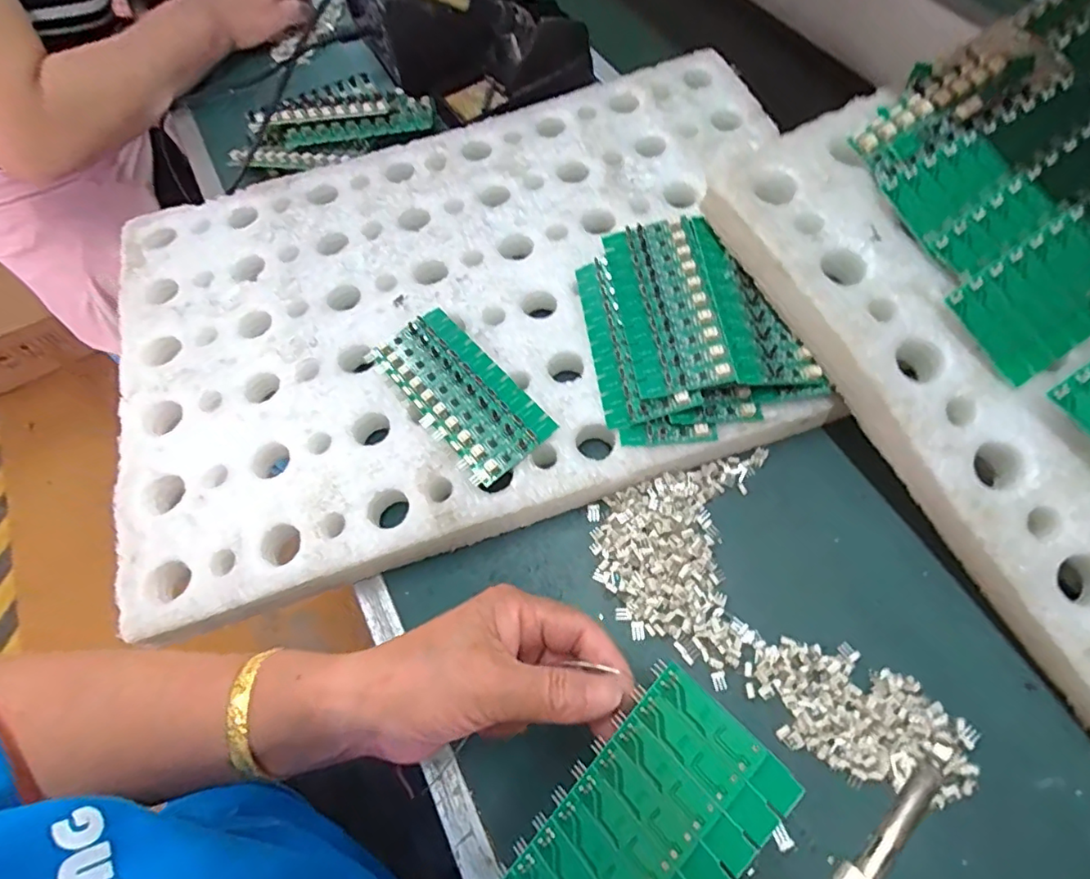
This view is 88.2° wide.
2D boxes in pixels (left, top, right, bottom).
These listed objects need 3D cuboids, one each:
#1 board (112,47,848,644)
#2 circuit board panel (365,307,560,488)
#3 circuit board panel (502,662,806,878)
[{"bbox_3d":[-0.053,-0.116,0.433,0.542,0.033,0.372,-19,65,-4],"label":"board"},{"bbox_3d":[-0.060,-0.034,0.387,0.066,0.007,0.136,-38,69,-18],"label":"circuit board panel"},{"bbox_3d":[0.031,0.164,0.221,0.062,0.004,0.138,39,90,37],"label":"circuit board panel"}]

